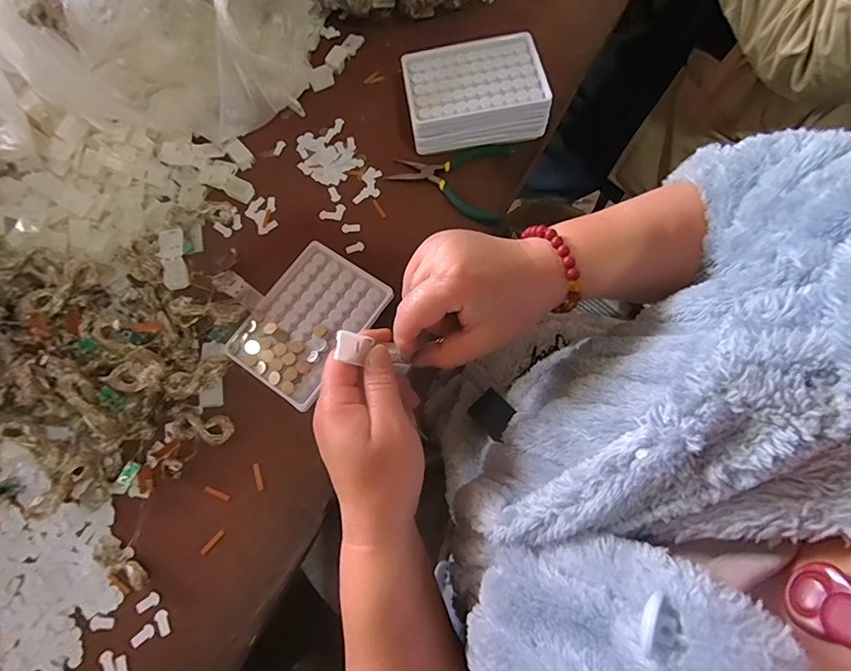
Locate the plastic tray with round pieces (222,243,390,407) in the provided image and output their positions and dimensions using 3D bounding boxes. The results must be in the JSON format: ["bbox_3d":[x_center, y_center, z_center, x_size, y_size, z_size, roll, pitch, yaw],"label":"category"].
[{"bbox_3d":[-0.103,-0.012,0.408,0.094,0.018,0.128,33,76,11],"label":"plastic tray with round pieces"}]

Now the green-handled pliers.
[{"bbox_3d":[0.022,-0.155,0.450,0.114,0.012,0.080,9,73,4],"label":"green-handled pliers"}]

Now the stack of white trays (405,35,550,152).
[{"bbox_3d":[0.046,-0.239,0.456,0.128,0.053,0.102,-8,73,-1],"label":"stack of white trays"}]

